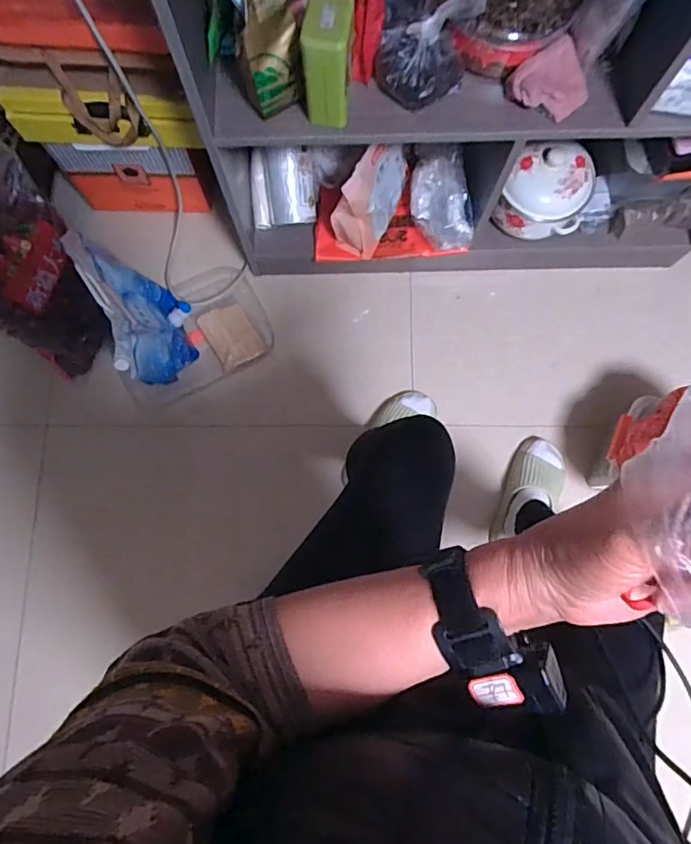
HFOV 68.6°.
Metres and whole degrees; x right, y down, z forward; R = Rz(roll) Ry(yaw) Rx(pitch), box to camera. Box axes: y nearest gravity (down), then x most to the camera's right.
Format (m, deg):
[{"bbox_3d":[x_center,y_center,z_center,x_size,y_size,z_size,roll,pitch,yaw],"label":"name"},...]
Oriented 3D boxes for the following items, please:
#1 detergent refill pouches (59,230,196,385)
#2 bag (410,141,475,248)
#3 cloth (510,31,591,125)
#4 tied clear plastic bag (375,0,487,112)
[{"bbox_3d":[-0.376,-0.205,0.973,0.109,0.289,0.285,-24,80,-5],"label":"detergent refill pouches"},{"bbox_3d":[0.187,-0.443,0.993,0.102,0.097,0.209,-9,79,-2],"label":"bag"},{"bbox_3d":[0.295,-0.485,0.722,0.100,0.037,0.093,-39,81,-7],"label":"cloth"},{"bbox_3d":[0.106,-0.517,0.697,0.107,0.107,0.104,-40,81,-7],"label":"tied clear plastic bag"}]

